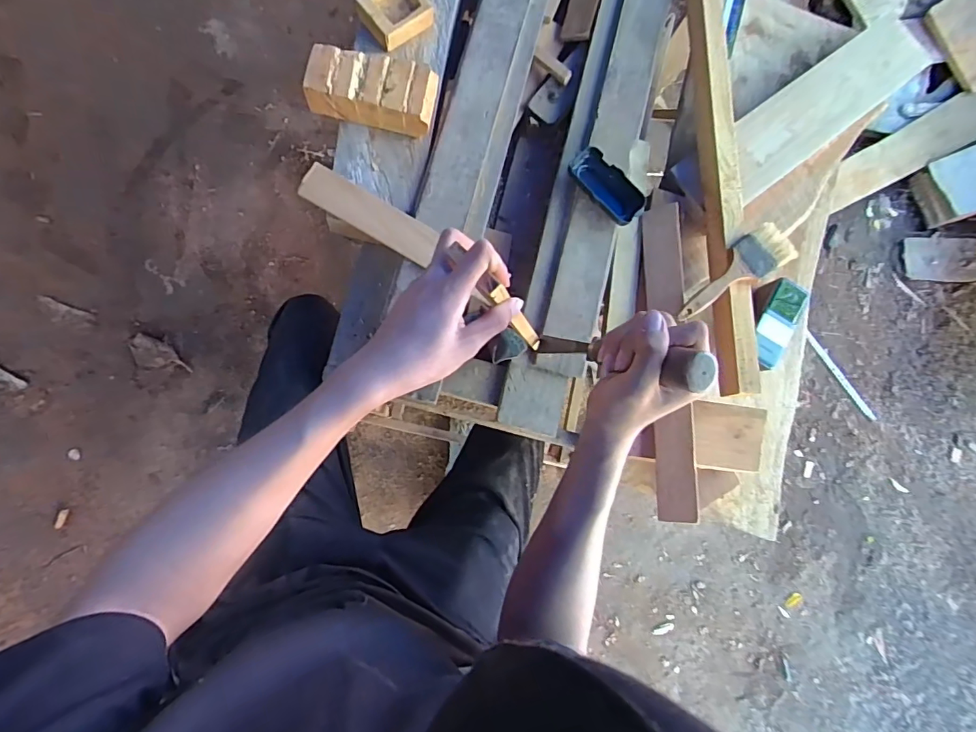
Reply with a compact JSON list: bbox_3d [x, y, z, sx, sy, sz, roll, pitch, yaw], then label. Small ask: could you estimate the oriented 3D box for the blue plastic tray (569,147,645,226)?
[{"bbox_3d":[0.161,-0.245,0.650,0.055,0.027,0.111,-43,90,-11],"label":"blue plastic tray"}]

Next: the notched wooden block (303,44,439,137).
[{"bbox_3d":[-0.143,-0.344,0.598,0.153,0.042,0.078,9,81,-7],"label":"notched wooden block"}]

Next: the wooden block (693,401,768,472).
[{"bbox_3d":[0.317,0.093,0.624,0.108,0.015,0.085,6,82,-8],"label":"wooden block"}]

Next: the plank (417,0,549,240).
[{"bbox_3d":[0.041,-0.519,0.677,0.092,0.036,0.717,15,83,-6],"label":"plank"}]

